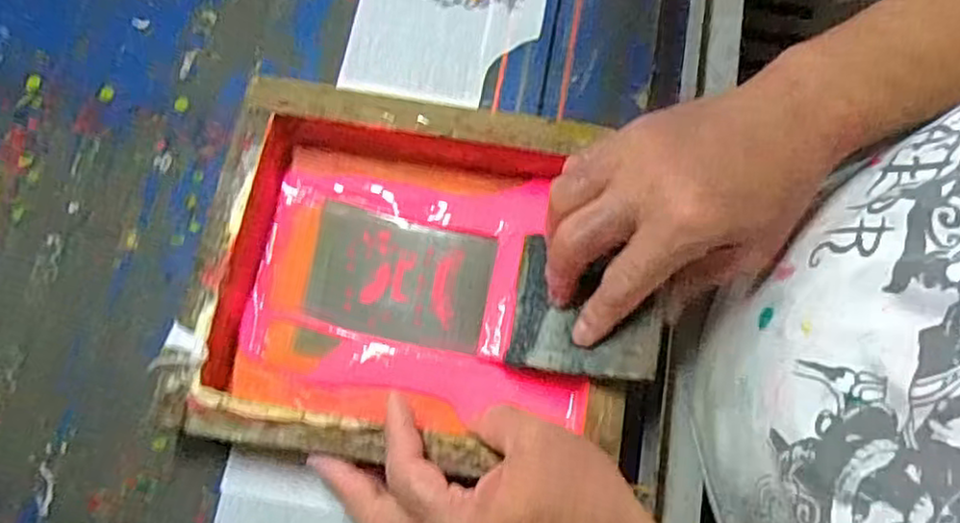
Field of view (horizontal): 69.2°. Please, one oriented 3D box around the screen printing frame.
[{"bbox_3d":[-0.039,0.009,0.435,0.243,0.051,0.220,6,73,3],"label":"screen printing frame"}]

